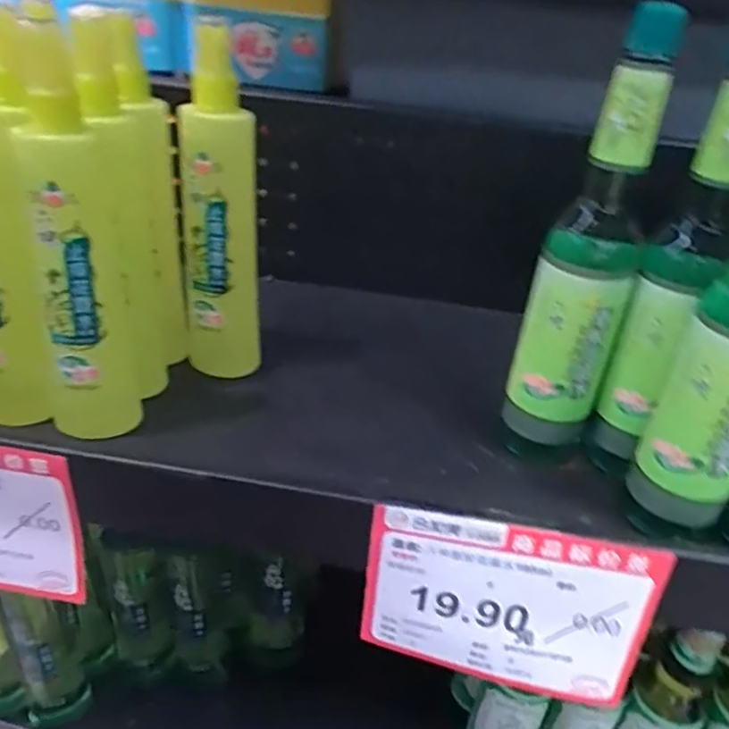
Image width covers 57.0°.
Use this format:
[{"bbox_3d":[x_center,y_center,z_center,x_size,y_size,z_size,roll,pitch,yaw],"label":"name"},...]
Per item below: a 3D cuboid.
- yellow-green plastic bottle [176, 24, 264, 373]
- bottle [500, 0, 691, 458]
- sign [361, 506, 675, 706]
[{"bbox_3d":[-0.085,-0.085,0.403,0.046,0.203,0.040,0,35,-9],"label":"yellow-green plastic bottle"},{"bbox_3d":[0.117,-0.049,0.356,0.052,0.234,0.043,21,37,19],"label":"bottle"},{"bbox_3d":[0.071,0.125,0.346,0.141,0.101,0.007,9,26,6],"label":"sign"}]

